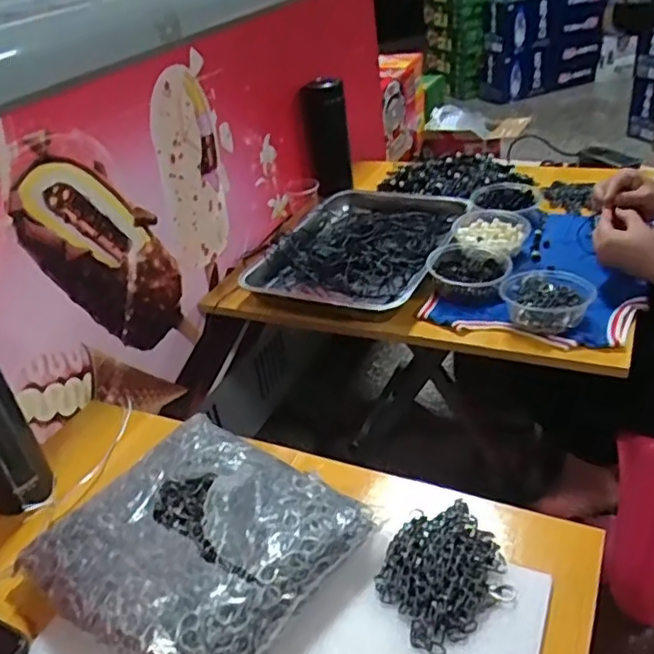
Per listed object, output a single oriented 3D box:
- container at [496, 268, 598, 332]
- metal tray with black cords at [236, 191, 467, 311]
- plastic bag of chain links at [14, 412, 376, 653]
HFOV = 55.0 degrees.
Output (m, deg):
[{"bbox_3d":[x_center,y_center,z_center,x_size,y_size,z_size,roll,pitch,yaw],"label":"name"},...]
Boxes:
[{"bbox_3d":[0.280,-0.040,0.802,0.102,0.035,0.118,-3,33,7],"label":"container"},{"bbox_3d":[0.049,-0.128,1.003,0.277,0.054,0.319,9,37,24],"label":"metal tray with black cords"},{"bbox_3d":[-0.115,0.184,0.556,0.244,0.053,0.226,18,41,34],"label":"plastic bag of chain links"}]

